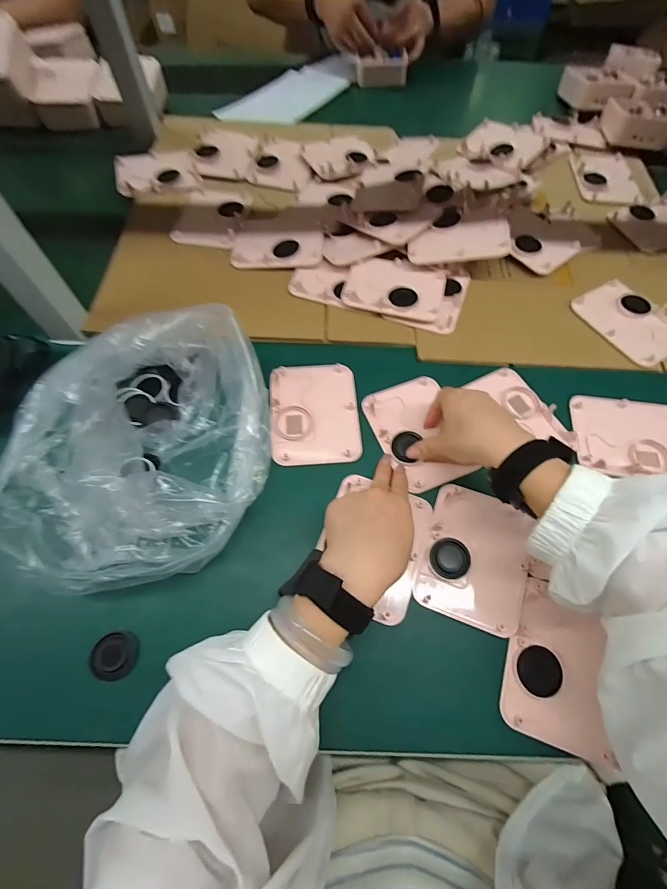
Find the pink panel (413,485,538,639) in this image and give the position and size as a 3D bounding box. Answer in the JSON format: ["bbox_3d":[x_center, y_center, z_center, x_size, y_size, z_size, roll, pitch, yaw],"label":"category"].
[{"bbox_3d":[0.138,0.107,0.379,0.096,0.017,0.121,20,66,7],"label":"pink panel"}]

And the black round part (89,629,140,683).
[{"bbox_3d":[-0.192,0.184,0.342,0.039,0.015,0.039,1,65,-2],"label":"black round part"}]

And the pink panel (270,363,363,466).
[{"bbox_3d":[-0.021,-0.037,0.445,0.098,0.007,0.124,-3,65,-4],"label":"pink panel"}]

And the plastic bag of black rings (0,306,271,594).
[{"bbox_3d":[-0.179,0.001,0.370,0.225,0.108,0.259,11,65,3],"label":"plastic bag of black rings"}]

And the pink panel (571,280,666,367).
[{"bbox_3d":[0.386,-0.161,0.510,0.093,0.014,0.127,-30,70,-15],"label":"pink panel"}]

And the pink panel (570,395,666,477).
[{"bbox_3d":[0.339,-0.009,0.440,0.125,0.012,0.093,7,65,1],"label":"pink panel"}]

